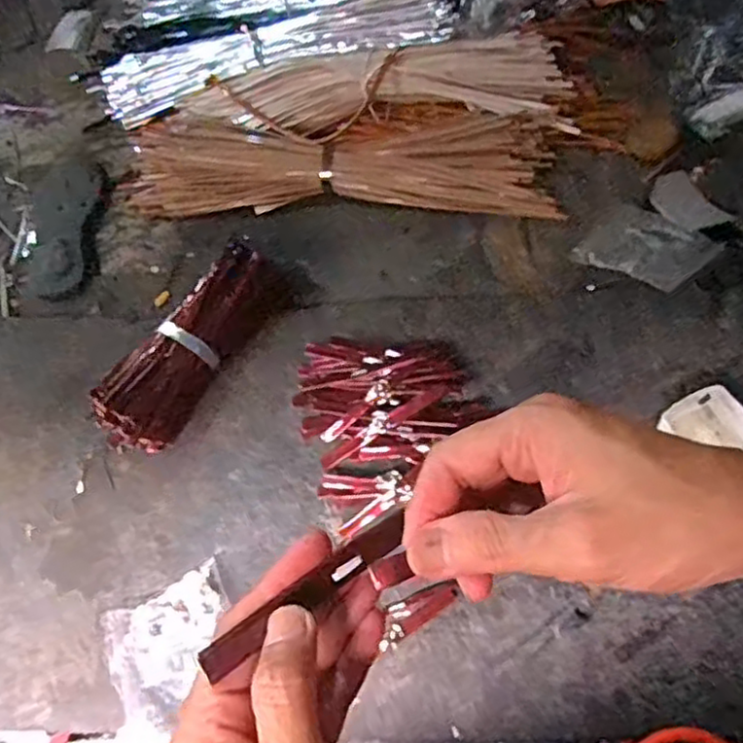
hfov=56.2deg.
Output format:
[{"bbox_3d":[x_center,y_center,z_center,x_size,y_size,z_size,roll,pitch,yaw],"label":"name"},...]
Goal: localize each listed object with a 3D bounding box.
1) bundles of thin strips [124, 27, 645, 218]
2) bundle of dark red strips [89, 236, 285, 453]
[{"bbox_3d":[0.000,-0.309,0.868,0.645,0.082,0.262,-4,62,2],"label":"bundles of thin strips"},{"bbox_3d":[-0.191,-0.031,0.775,0.099,0.059,0.267,26,67,16],"label":"bundle of dark red strips"}]

